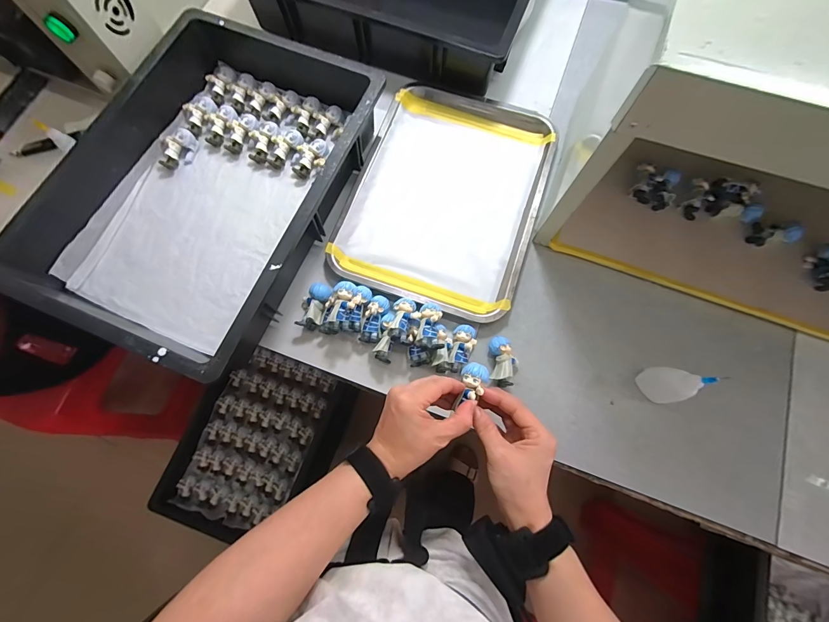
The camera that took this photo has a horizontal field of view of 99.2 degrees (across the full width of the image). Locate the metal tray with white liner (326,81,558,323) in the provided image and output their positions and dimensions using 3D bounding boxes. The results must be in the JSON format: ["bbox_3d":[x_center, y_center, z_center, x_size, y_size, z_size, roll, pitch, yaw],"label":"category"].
[{"bbox_3d":[0.051,-0.177,0.527,0.256,0.039,0.355,19,77,4],"label":"metal tray with white liner"}]

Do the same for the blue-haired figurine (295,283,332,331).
[{"bbox_3d":[-0.135,-0.006,0.473,0.036,0.024,0.061,18,76,5],"label":"blue-haired figurine"}]

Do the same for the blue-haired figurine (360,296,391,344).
[{"bbox_3d":[-0.051,0.011,0.464,0.027,0.032,0.063,14,76,4],"label":"blue-haired figurine"}]

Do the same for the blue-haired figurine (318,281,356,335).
[{"bbox_3d":[-0.099,-0.001,0.451,0.031,0.029,0.077,28,103,6],"label":"blue-haired figurine"}]

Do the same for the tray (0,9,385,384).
[{"bbox_3d":[-0.263,-0.170,0.474,0.306,0.100,0.444,22,76,6],"label":"tray"}]

